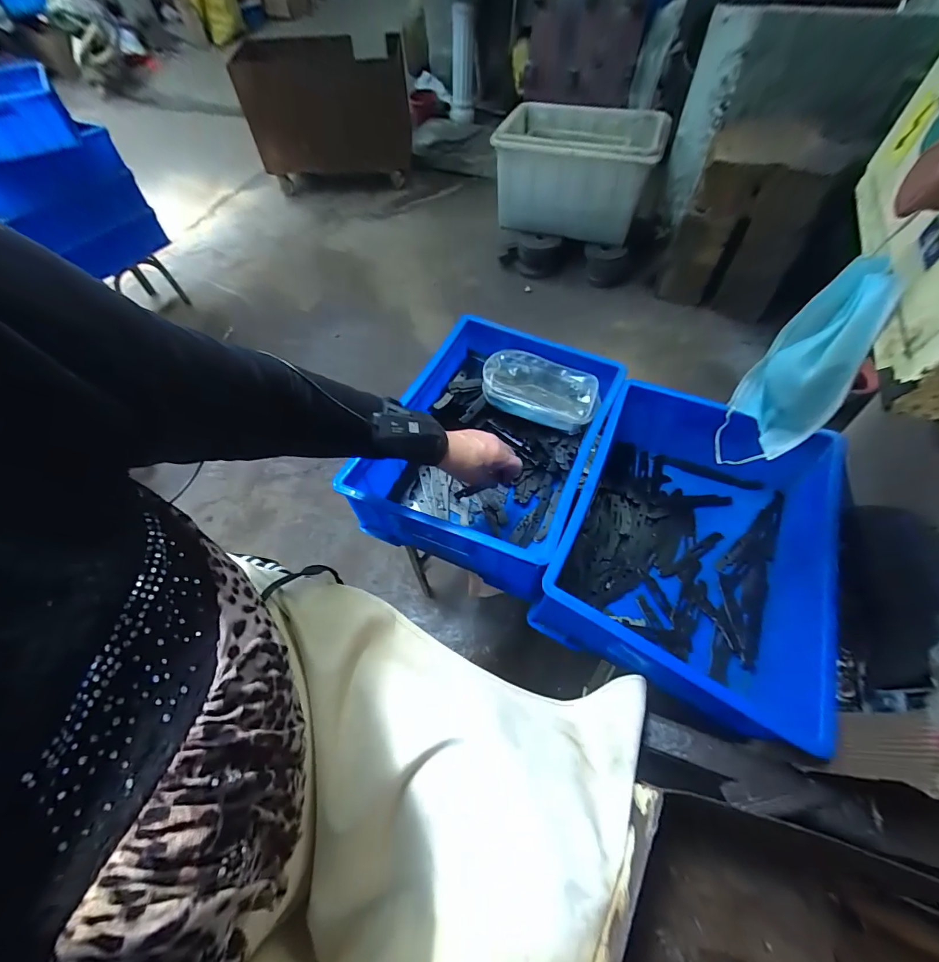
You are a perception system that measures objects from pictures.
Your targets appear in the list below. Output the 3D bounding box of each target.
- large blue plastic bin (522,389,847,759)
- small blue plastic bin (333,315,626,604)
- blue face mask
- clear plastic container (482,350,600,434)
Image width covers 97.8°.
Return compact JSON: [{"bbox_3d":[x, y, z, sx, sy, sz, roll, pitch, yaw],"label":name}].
[{"bbox_3d":[0.301,0.083,0.564,0.303,0.152,0.406,23,63,15],"label":"large blue plastic bin"},{"bbox_3d":[0.037,-0.070,0.660,0.310,0.131,0.402,21,63,14],"label":"small blue plastic bin"},{"bbox_3d":[0.293,-0.095,0.363,0.056,0.202,0.085,22,63,14],"label":"blue face mask"},{"bbox_3d":[0.120,-0.157,0.699,0.197,0.047,0.109,15,61,11],"label":"clear plastic container"}]

